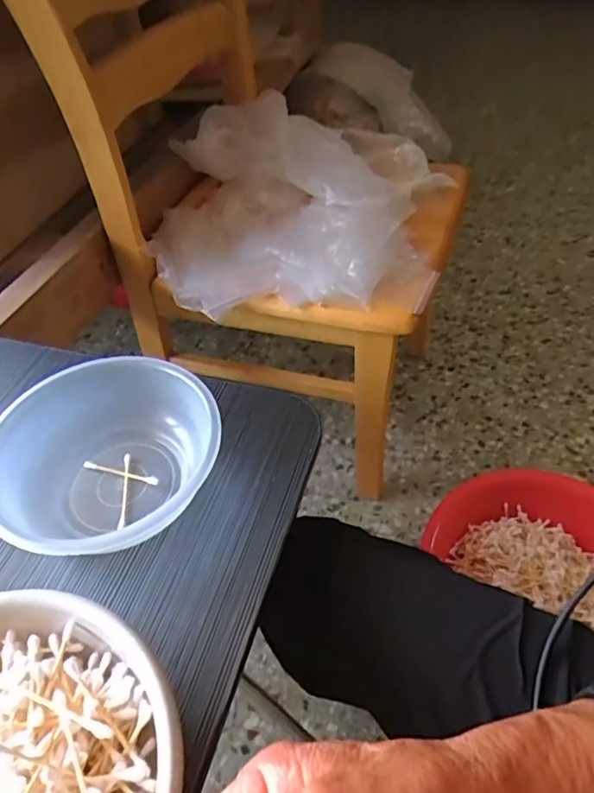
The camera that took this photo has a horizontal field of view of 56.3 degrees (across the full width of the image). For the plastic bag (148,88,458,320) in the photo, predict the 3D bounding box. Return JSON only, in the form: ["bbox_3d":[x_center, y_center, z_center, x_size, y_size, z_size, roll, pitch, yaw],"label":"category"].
[{"bbox_3d":[0.008,-0.272,0.760,0.397,0.111,0.364,2,49,5],"label":"plastic bag"}]

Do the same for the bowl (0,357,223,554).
[{"bbox_3d":[-0.143,0.049,0.416,0.147,0.060,0.159,-2,48,2],"label":"bowl"}]

